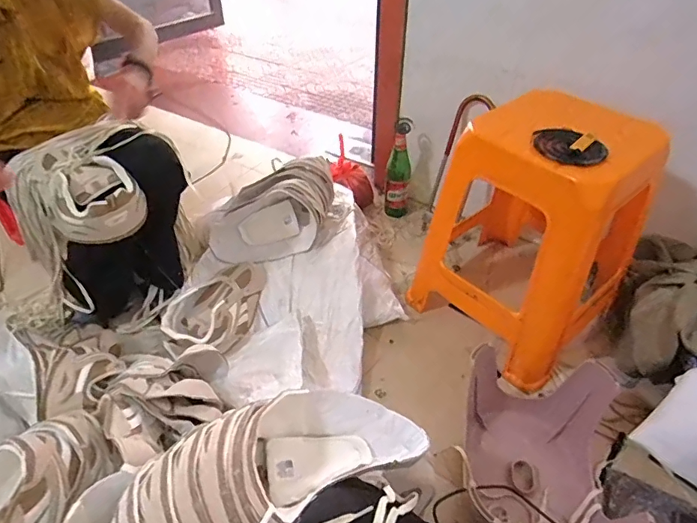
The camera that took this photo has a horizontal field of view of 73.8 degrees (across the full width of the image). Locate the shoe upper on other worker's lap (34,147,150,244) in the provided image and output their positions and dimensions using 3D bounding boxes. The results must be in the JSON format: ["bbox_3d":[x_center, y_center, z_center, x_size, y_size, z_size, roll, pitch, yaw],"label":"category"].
[{"bbox_3d":[-0.498,-0.125,0.870,0.236,0.105,0.141,27,49,25],"label":"shoe upper on other worker's lap"}]

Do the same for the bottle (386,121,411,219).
[{"bbox_3d":[0.145,-0.257,1.345,0.064,0.286,0.066,5,43,5],"label":"bottle"}]

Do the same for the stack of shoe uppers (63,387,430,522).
[{"bbox_3d":[-0.125,0.256,0.555,0.440,0.114,0.172,-21,47,-21],"label":"stack of shoe uppers"}]

